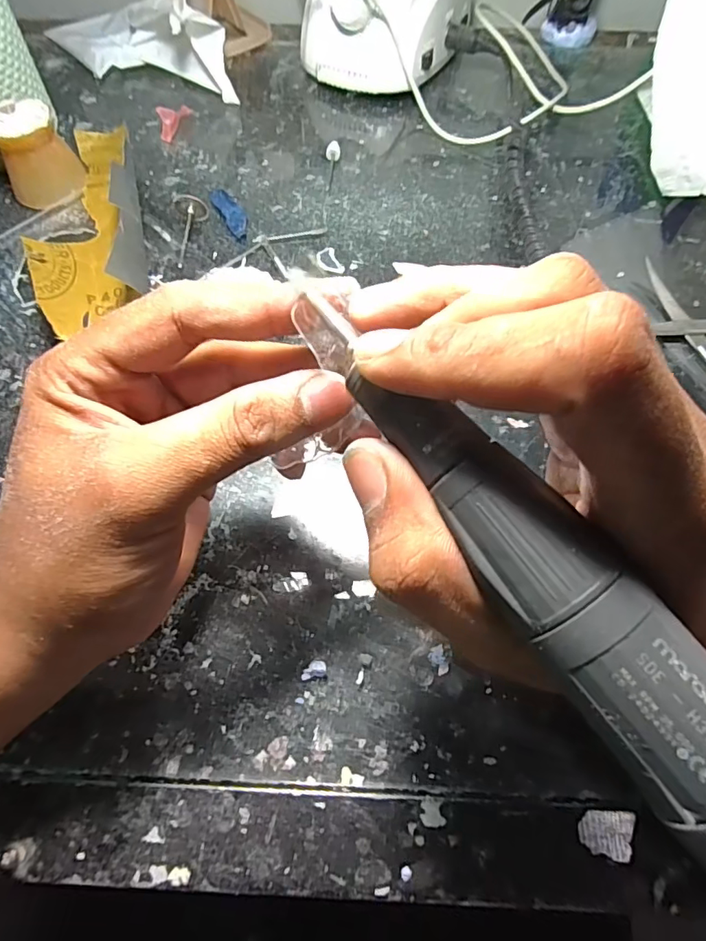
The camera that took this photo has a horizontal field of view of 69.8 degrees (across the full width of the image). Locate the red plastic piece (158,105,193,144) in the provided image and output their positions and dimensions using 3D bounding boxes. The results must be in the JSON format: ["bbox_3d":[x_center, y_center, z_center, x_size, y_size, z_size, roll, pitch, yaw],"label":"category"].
[{"bbox_3d":[-0.137,-0.266,0.384,0.012,0.017,0.034,20,66,9],"label":"red plastic piece"}]

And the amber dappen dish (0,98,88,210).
[{"bbox_3d":[-0.213,-0.210,0.339,0.045,0.042,0.051,-33,68,-15],"label":"amber dappen dish"}]

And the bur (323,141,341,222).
[{"bbox_3d":[-0.017,-0.206,0.358,0.009,0.011,0.072,4,64,2],"label":"bur"}]

